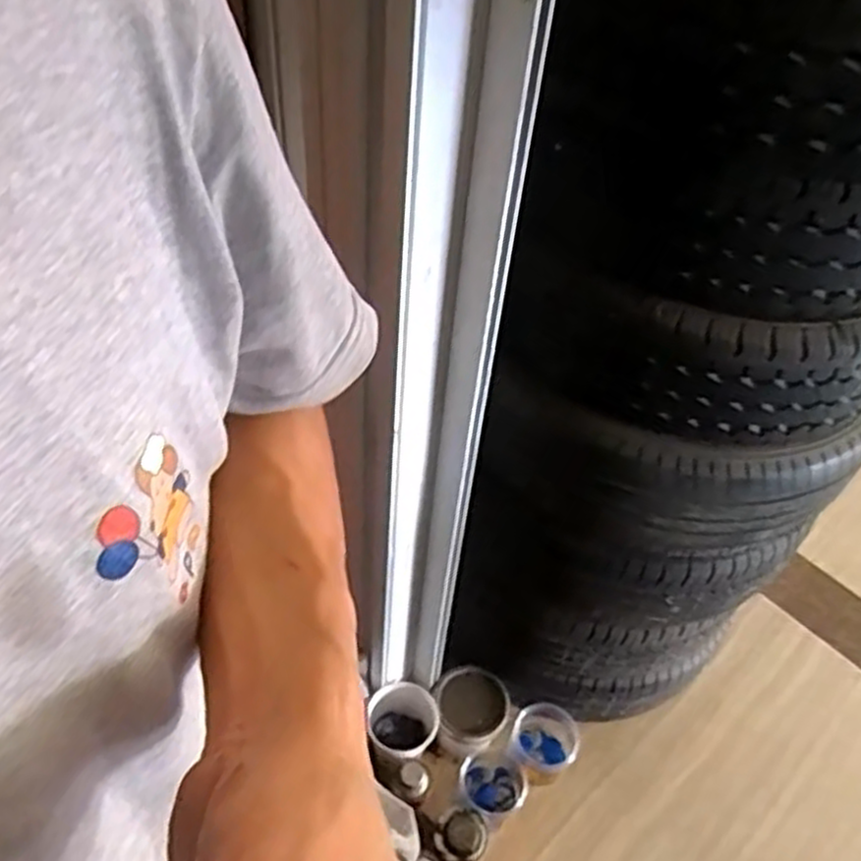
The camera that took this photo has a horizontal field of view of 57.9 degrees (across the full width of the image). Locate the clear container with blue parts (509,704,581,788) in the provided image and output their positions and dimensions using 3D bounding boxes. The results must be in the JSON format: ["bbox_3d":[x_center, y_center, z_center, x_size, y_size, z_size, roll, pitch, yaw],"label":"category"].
[{"bbox_3d":[0.193,0.543,1.341,0.110,0.117,0.123,28,52,18],"label":"clear container with blue parts"}]

